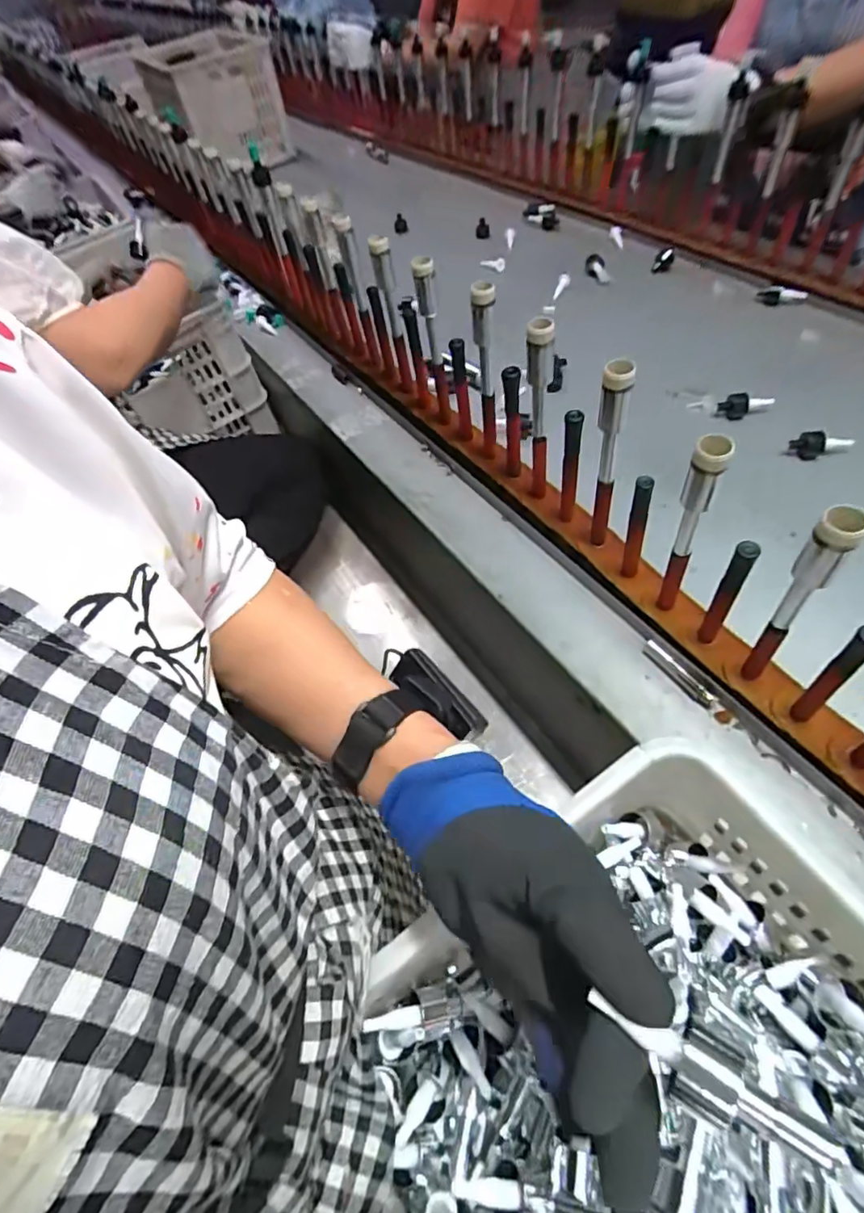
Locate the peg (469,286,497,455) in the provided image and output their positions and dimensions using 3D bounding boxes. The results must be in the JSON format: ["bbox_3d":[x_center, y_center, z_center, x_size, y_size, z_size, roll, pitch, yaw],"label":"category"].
[{"bbox_3d":[0.063,-0.265,0.655,0.034,0.227,0.037,4,59,6],"label":"peg"}]

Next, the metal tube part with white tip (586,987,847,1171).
[{"bbox_3d":[0.105,0.180,0.210,0.082,0.017,0.024,19,61,29],"label":"metal tube part with white tip"}]

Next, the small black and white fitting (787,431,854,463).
[{"bbox_3d":[0.498,-0.205,0.706,0.067,0.036,0.024,-5,59,0],"label":"small black and white fitting"}]

